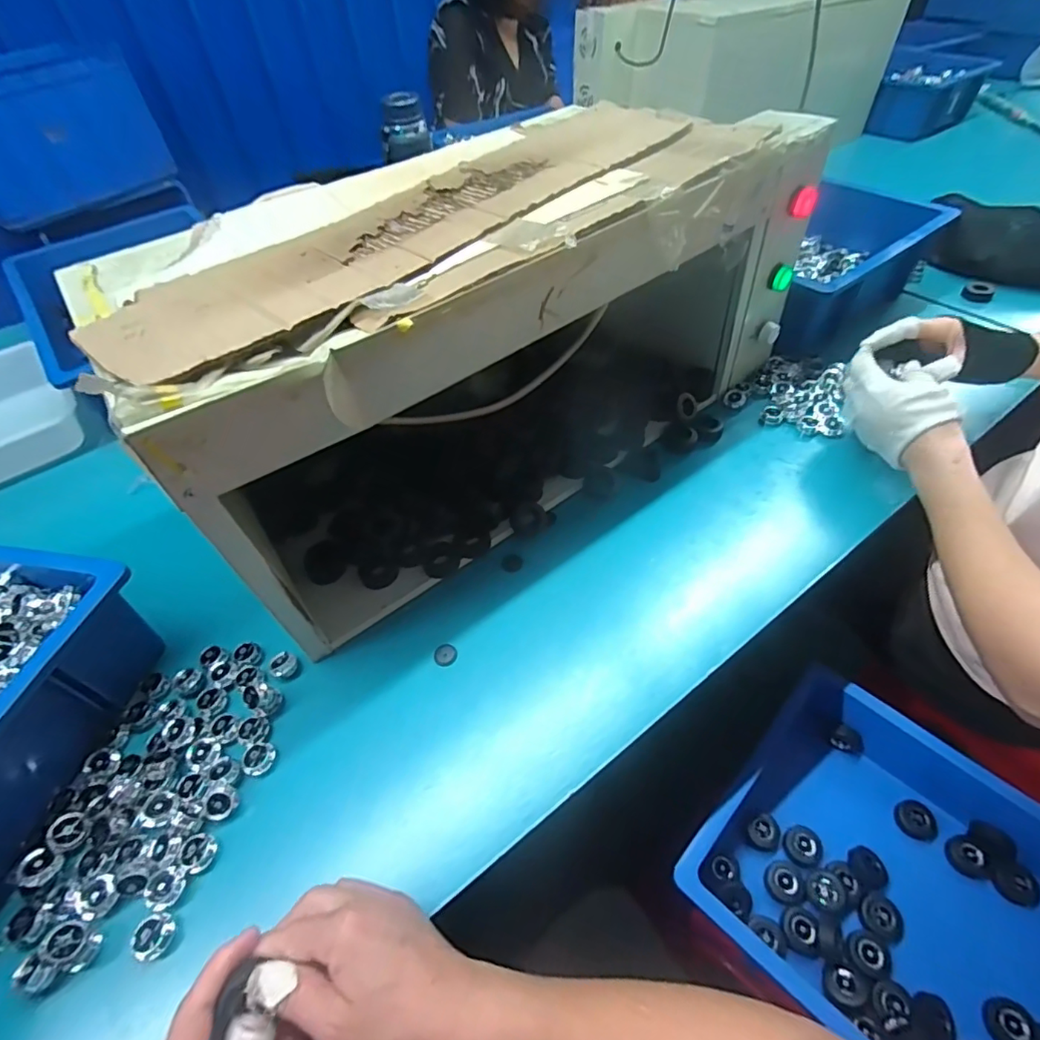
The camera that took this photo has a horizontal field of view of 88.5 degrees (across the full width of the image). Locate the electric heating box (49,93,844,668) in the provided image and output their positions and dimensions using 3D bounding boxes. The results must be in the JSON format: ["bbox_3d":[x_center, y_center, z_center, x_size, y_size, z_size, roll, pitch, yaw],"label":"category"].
[{"bbox_3d":[-0.027,-0.206,0.578,0.660,0.272,0.304,-31,55,-21],"label":"electric heating box"}]

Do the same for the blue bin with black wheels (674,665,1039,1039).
[{"bbox_3d":[0.417,0.377,0.506,0.451,0.100,0.315,31,58,26],"label":"blue bin with black wheels"}]

